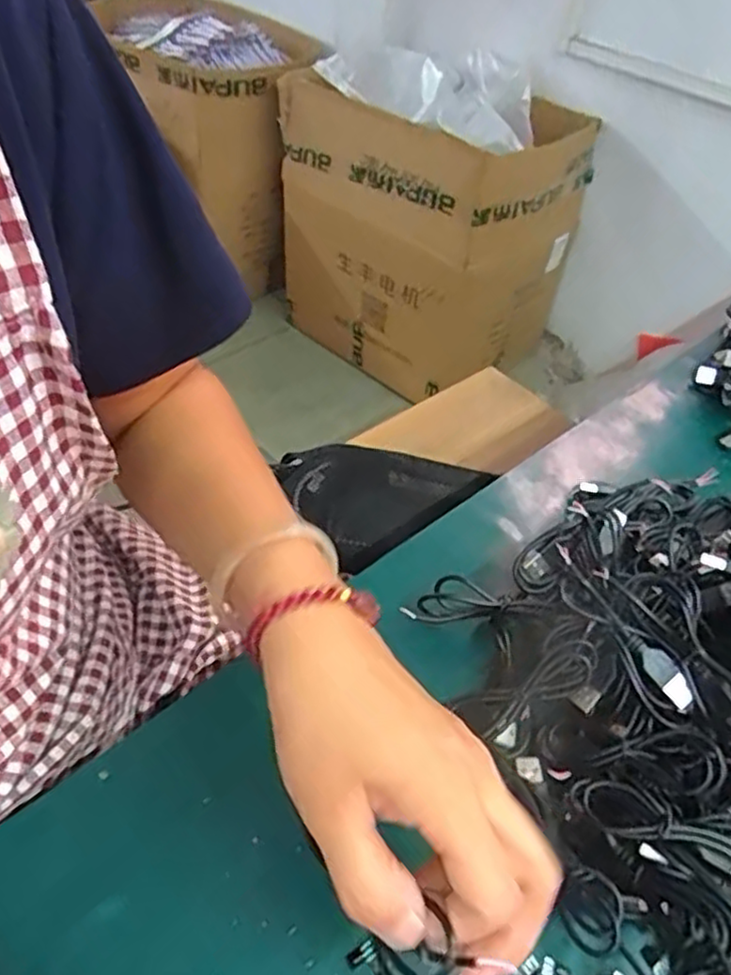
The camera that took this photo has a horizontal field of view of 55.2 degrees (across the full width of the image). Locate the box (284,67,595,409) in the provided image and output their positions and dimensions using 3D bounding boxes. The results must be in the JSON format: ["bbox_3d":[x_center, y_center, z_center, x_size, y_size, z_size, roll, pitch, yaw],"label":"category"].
[{"bbox_3d":[0.145,-0.574,1.596,0.434,0.558,0.555,-31,56,-29],"label":"box"}]

